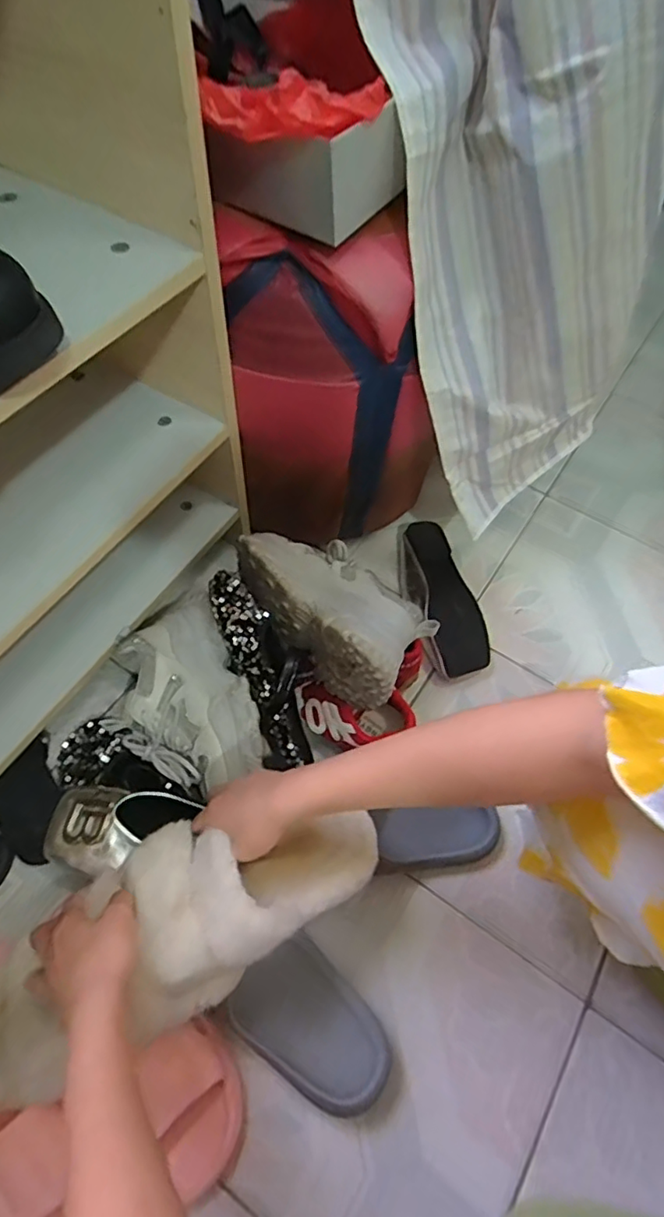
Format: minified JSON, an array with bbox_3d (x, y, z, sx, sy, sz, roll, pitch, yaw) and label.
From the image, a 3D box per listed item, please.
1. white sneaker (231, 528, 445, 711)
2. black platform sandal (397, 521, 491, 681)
[{"bbox_3d":[0.003,-0.016,0.638,0.134,0.084,0.241,-40,69,-22],"label":"white sneaker"},{"bbox_3d":[0.147,-0.022,0.787,0.089,0.040,0.236,-12,62,-9],"label":"black platform sandal"}]

